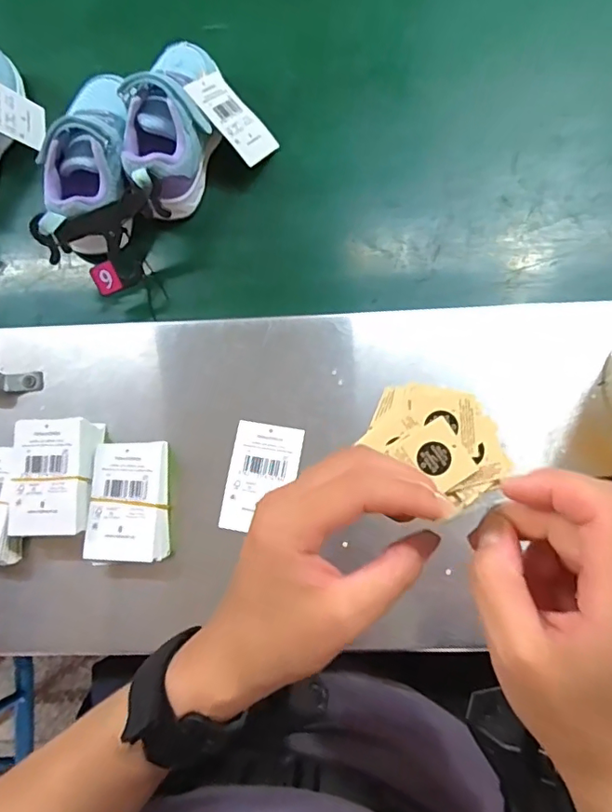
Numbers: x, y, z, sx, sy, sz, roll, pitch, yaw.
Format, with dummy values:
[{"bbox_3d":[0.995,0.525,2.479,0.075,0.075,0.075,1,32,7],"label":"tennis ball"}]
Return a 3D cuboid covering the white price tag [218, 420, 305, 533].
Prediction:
[{"bbox_3d":[-0.032,0.052,0.374,0.050,0.007,0.079,10,80,4],"label":"white price tag"}]

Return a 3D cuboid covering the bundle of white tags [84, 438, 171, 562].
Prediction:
[{"bbox_3d":[-0.122,0.068,0.368,0.054,0.028,0.081,-2,79,2],"label":"bundle of white tags"}]

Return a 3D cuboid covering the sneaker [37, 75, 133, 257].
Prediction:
[{"bbox_3d":[-0.171,-0.198,0.425,0.071,0.069,0.148,-3,79,2],"label":"sneaker"}]

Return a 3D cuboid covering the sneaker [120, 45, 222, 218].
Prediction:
[{"bbox_3d":[-0.108,-0.224,0.431,0.067,0.077,0.166,-2,79,2],"label":"sneaker"}]

